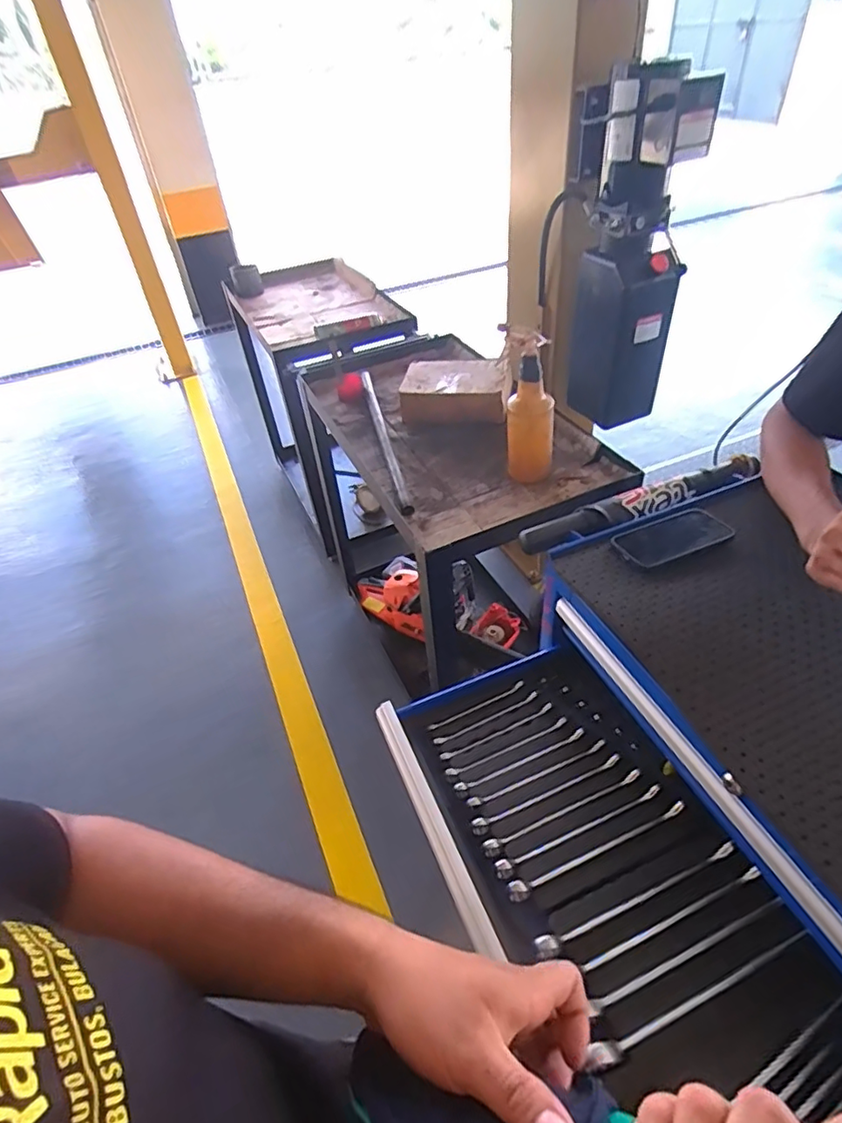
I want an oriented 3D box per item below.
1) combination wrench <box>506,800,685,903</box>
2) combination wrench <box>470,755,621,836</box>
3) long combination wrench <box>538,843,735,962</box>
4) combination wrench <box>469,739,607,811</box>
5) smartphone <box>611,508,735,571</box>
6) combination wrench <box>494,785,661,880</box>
[{"bbox_3d":[0.198,0.321,0.645,0.223,0.015,0.017,-19,44,-13],"label":"combination wrench"},{"bbox_3d":[0.152,0.277,0.700,0.201,0.008,0.018,-20,44,-15],"label":"combination wrench"},{"bbox_3d":[0.225,0.350,0.604,0.238,0.017,0.020,-18,44,-13],"label":"long combination wrench"},{"bbox_3d":[0.145,0.262,0.718,0.191,0.005,0.013,-18,44,-13],"label":"combination wrench"},{"bbox_3d":[0.329,-0.033,0.770,0.152,0.011,0.083,-21,44,-15],"label":"smartphone"},{"bbox_3d":[0.182,0.305,0.662,0.215,0.011,0.018,-19,44,-14],"label":"combination wrench"}]

